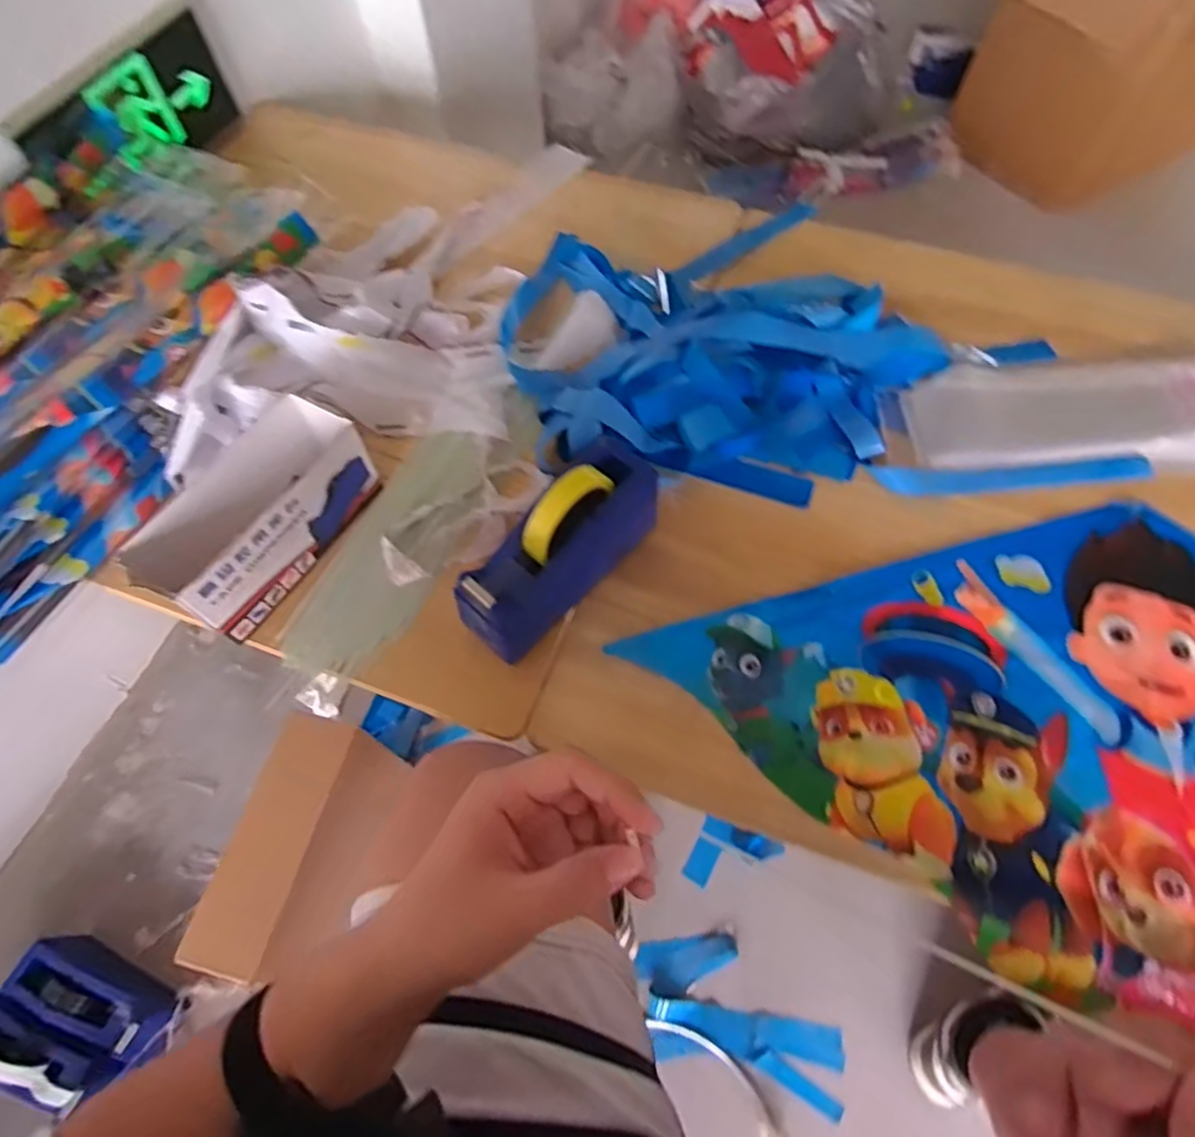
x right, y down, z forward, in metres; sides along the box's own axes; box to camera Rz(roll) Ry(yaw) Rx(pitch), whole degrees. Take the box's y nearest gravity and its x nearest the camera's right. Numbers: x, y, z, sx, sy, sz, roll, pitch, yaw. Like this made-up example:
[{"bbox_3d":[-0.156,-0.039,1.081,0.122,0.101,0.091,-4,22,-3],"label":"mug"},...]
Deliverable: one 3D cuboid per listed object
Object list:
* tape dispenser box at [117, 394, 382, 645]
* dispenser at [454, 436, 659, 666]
[{"bbox_3d":[-0.310,-0.048,0.622,0.087,0.096,0.215,28,67,14],"label":"tape dispenser box"},{"bbox_3d":[-0.033,-0.020,0.593,0.064,0.119,0.207,39,69,19],"label":"dispenser"}]

